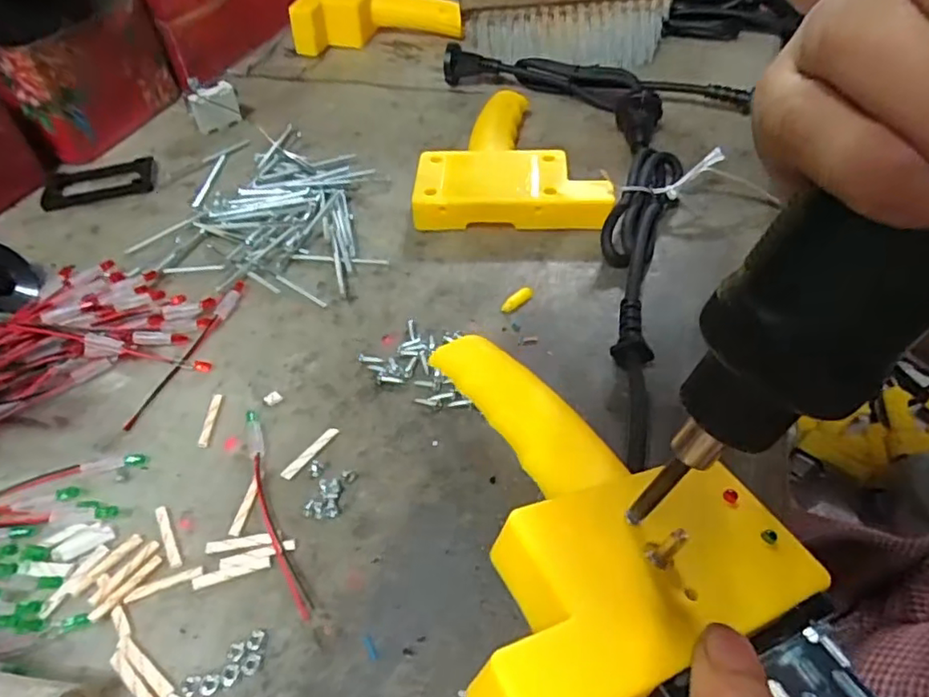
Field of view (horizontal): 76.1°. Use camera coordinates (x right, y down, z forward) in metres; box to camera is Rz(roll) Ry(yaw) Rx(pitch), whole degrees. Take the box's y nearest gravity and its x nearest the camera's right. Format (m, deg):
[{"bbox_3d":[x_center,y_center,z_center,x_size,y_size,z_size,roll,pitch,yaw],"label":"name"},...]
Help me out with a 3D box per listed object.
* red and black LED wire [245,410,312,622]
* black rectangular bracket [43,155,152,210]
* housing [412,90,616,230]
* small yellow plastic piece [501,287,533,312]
[{"bbox_3d":[-0.085,0.068,0.259,0.009,0.005,0.105,-20,50,-15],"label":"red and black LED wire"},{"bbox_3d":[-0.269,-0.123,0.440,0.074,0.008,0.048,-14,49,-10],"label":"black rectangular bracket"},{"bbox_3d":[0.033,-0.138,0.422,0.120,0.027,0.148,1,48,3],"label":"housing"},{"bbox_3d":[0.030,-0.028,0.338,0.021,0.004,0.009,-33,54,-24],"label":"small yellow plastic piece"}]

